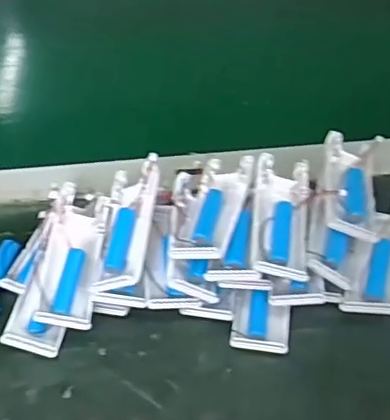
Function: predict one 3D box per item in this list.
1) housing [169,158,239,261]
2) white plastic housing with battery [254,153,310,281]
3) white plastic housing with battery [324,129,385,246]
[{"bbox_3d":[0.012,-0.005,0.441,0.035,0.014,0.101,12,54,10],"label":"housing"},{"bbox_3d":[0.064,0.003,0.430,0.040,0.014,0.102,4,53,5],"label":"white plastic housing with battery"},{"bbox_3d":[0.125,-0.021,0.467,0.043,0.020,0.102,7,53,7],"label":"white plastic housing with battery"}]

